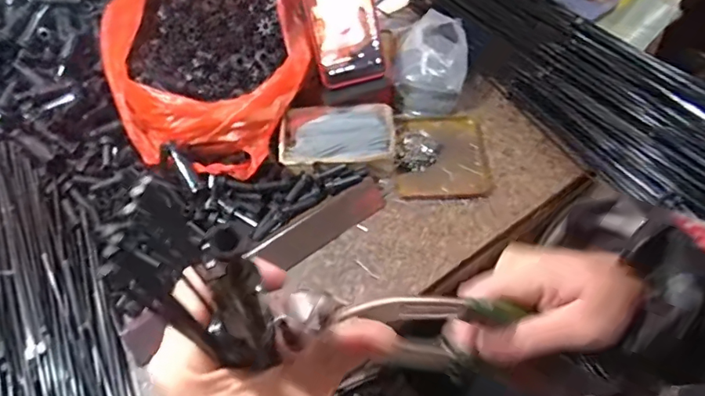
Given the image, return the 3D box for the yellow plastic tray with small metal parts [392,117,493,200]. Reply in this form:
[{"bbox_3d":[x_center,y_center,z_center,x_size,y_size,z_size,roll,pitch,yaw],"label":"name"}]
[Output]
[{"bbox_3d":[0.100,-0.053,0.599,0.103,0.016,0.121,-1,54,3],"label":"yellow plastic tray with small metal parts"}]

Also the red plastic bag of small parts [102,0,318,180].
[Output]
[{"bbox_3d":[-0.157,-0.177,0.576,0.207,0.157,0.237,17,57,16],"label":"red plastic bag of small parts"}]

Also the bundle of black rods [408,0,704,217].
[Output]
[{"bbox_3d":[0.283,-0.151,0.629,0.180,0.038,0.535,-29,57,-16],"label":"bundle of black rods"}]

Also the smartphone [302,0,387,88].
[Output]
[{"bbox_3d":[-0.013,-0.211,0.577,0.079,0.161,0.012,-16,19,-8],"label":"smartphone"}]

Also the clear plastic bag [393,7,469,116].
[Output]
[{"bbox_3d":[0.102,-0.171,0.642,0.077,0.077,0.126,12,56,12],"label":"clear plastic bag"}]

